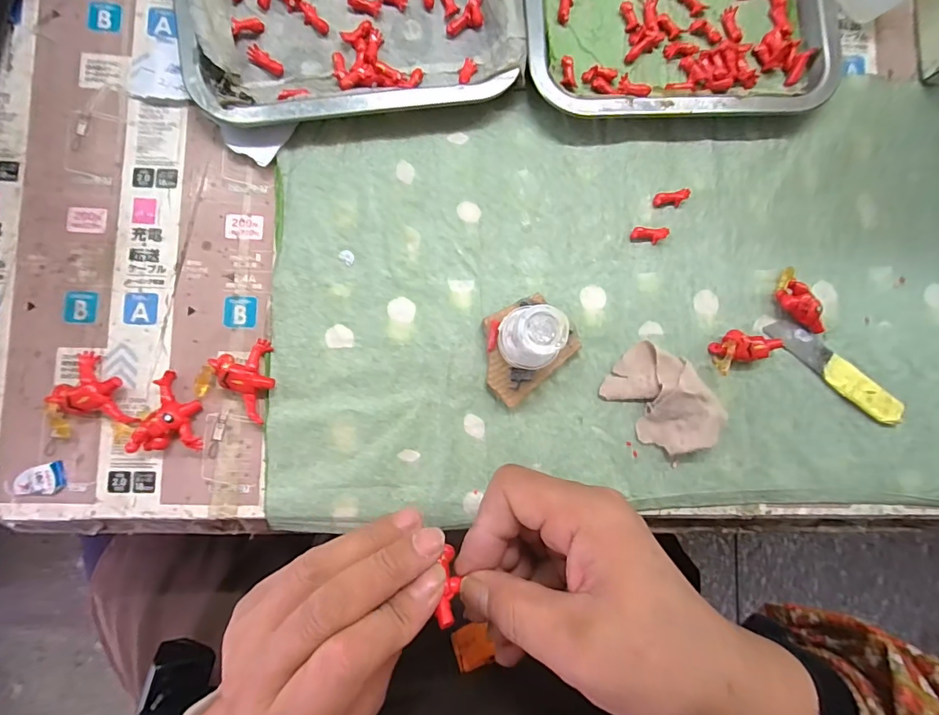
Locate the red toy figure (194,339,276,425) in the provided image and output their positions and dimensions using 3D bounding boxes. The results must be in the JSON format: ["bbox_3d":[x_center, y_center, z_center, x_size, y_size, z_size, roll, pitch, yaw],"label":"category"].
[{"bbox_3d":[-0.138,0.010,0.263,0.042,0.015,0.046,0,86,-3],"label":"red toy figure"}]

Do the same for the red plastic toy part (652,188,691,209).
[{"bbox_3d":[0.137,-0.107,0.294,0.023,0.007,0.010,-8,87,-4],"label":"red plastic toy part"}]

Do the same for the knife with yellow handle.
[{"bbox_3d":[0.245,0.007,0.289,0.101,0.006,0.023,39,85,0],"label":"knife with yellow handle"}]

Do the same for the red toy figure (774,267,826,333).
[{"bbox_3d":[0.219,-0.036,0.287,0.022,0.015,0.047,-24,88,-4],"label":"red toy figure"}]

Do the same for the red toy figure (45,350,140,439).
[{"bbox_3d":[-0.229,0.021,0.258,0.047,0.016,0.046,-12,87,-4],"label":"red toy figure"}]

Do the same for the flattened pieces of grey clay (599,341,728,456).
[{"bbox_3d":[0.124,0.028,0.276,0.050,0.019,0.072,-39,89,-5],"label":"flattened pieces of grey clay"}]

